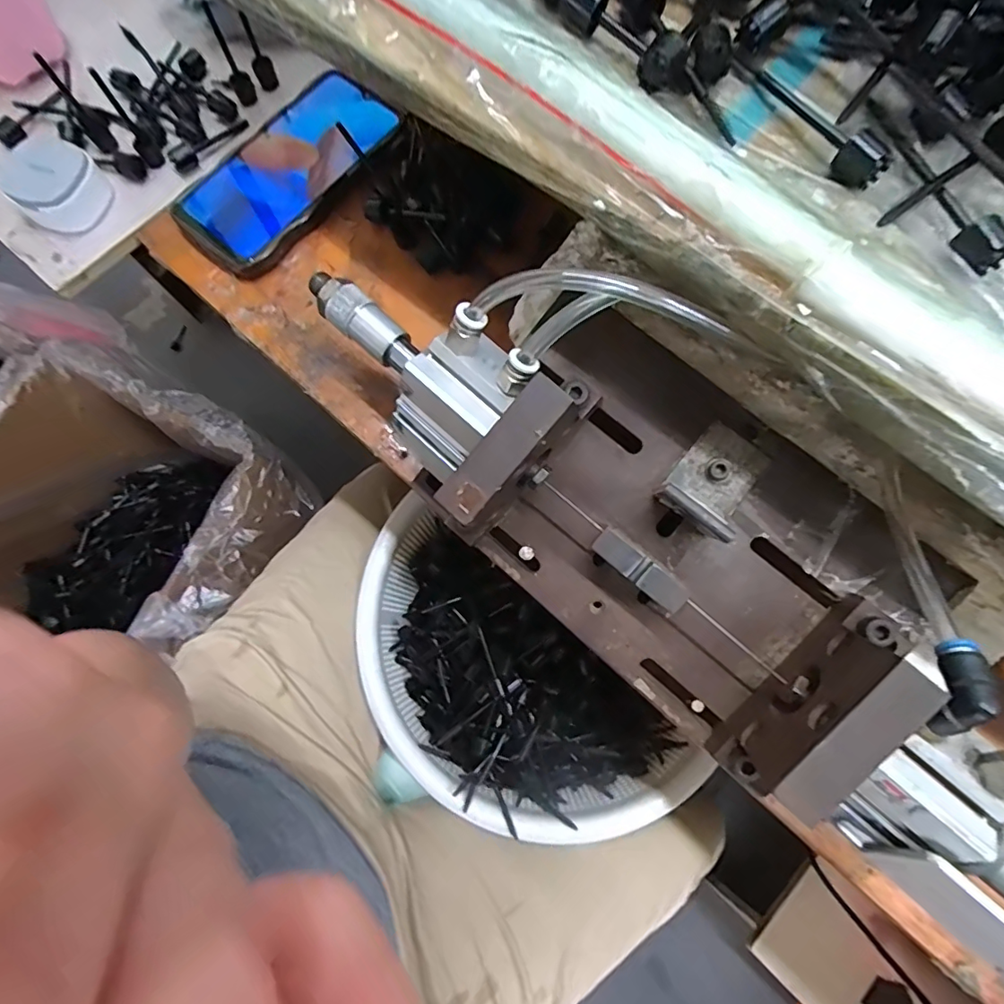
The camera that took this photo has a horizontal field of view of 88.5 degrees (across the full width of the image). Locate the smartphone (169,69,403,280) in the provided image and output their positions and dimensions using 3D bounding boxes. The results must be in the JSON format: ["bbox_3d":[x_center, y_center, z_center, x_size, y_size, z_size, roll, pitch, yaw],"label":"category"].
[{"bbox_3d":[-0.148,-0.233,0.359,0.083,0.017,0.164,40,80,8],"label":"smartphone"}]

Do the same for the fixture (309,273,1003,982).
[{"bbox_3d":[0.086,0.014,0.256,0.435,0.107,0.139,41,79,8],"label":"fixture"}]

